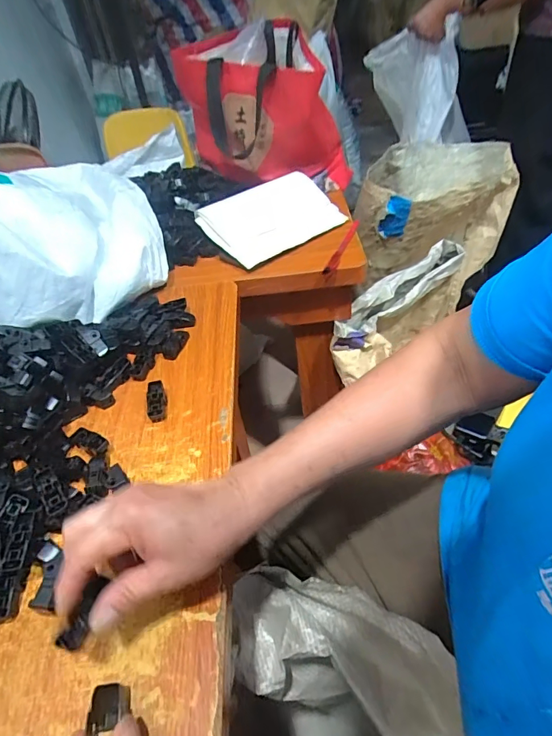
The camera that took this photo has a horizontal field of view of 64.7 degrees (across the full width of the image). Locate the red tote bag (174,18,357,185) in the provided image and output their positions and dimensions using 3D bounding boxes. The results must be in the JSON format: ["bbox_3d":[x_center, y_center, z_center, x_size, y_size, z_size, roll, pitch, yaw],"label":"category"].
[{"bbox_3d":[-0.033,-0.506,0.864,0.274,0.237,0.347,-19,45,-12],"label":"red tote bag"}]

